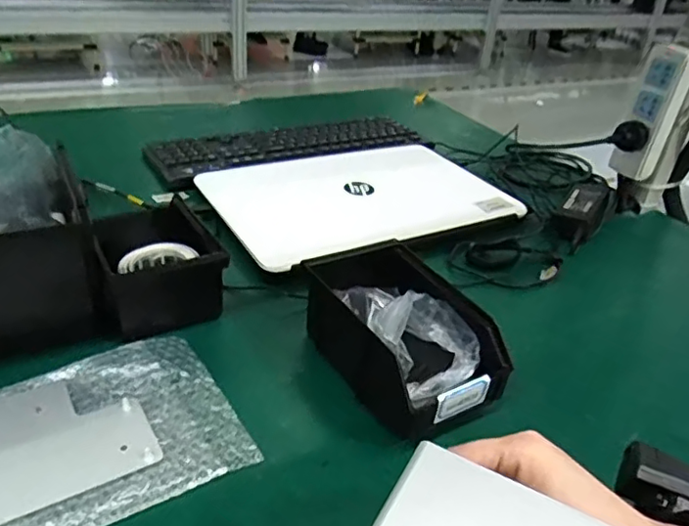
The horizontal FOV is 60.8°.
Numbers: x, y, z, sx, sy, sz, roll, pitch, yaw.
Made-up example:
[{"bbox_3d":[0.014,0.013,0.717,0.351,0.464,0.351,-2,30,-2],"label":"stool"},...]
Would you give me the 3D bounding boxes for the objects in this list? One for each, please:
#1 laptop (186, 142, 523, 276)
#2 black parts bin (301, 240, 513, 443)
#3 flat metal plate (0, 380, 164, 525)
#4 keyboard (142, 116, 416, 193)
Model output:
[{"bbox_3d":[0.016,-0.090,0.768,0.354,0.029,0.279,-16,39,-30],"label":"laptop"},{"bbox_3d":[0.047,0.059,0.510,0.105,0.075,0.192,-12,37,-25],"label":"black parts bin"},{"bbox_3d":[-0.214,0.128,0.424,0.132,0.006,0.111,-16,39,-30],"label":"flat metal plate"},{"bbox_3d":[-0.073,-0.180,0.898,0.416,0.021,0.132,-13,38,-27],"label":"keyboard"}]

